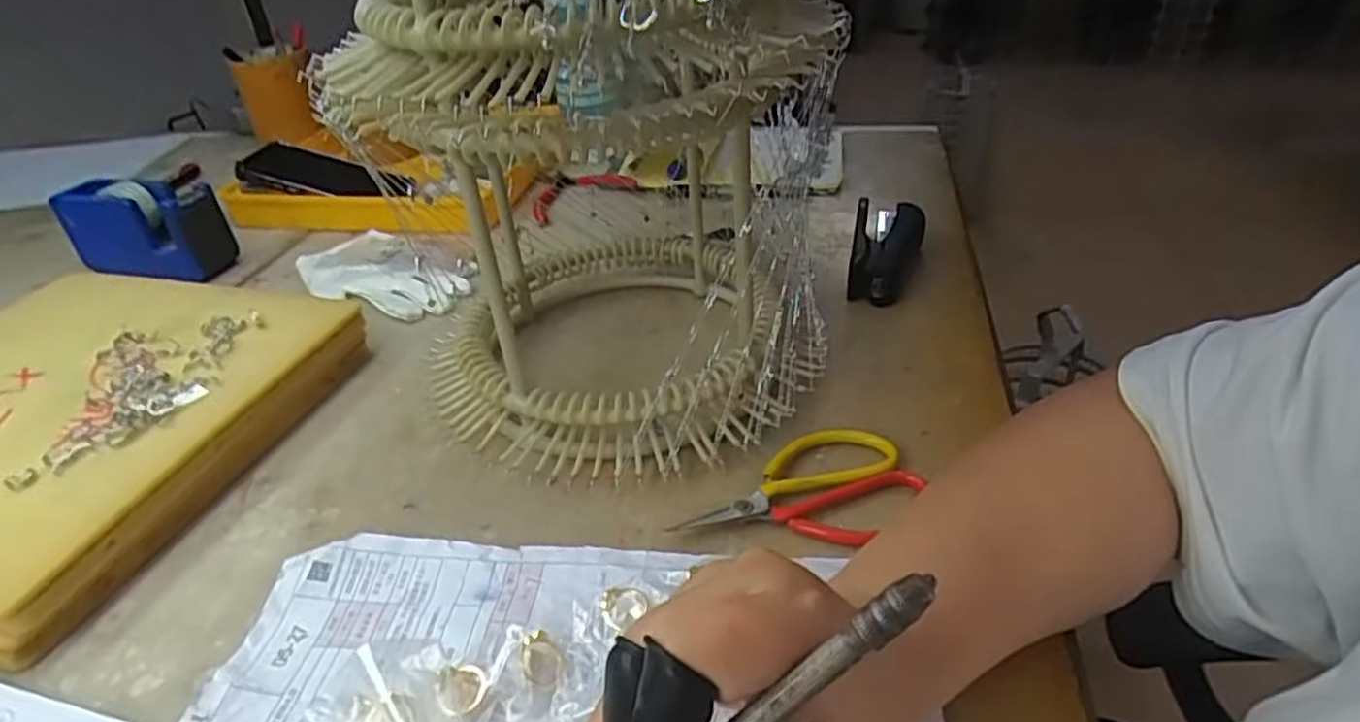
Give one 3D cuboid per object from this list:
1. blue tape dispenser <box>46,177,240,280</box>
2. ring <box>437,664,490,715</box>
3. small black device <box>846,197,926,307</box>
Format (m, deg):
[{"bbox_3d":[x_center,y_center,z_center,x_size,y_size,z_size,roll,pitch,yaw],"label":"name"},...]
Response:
[{"bbox_3d":[-0.452,-0.111,0.641,0.134,0.071,0.047,3,35,12],"label":"blue tape dispenser"},{"bbox_3d":[-0.083,0.126,0.293,0.019,0.004,0.019,8,40,-7],"label":"ring"},{"bbox_3d":[0.154,-0.083,0.569,0.049,0.032,0.112,7,36,17],"label":"small black device"}]

